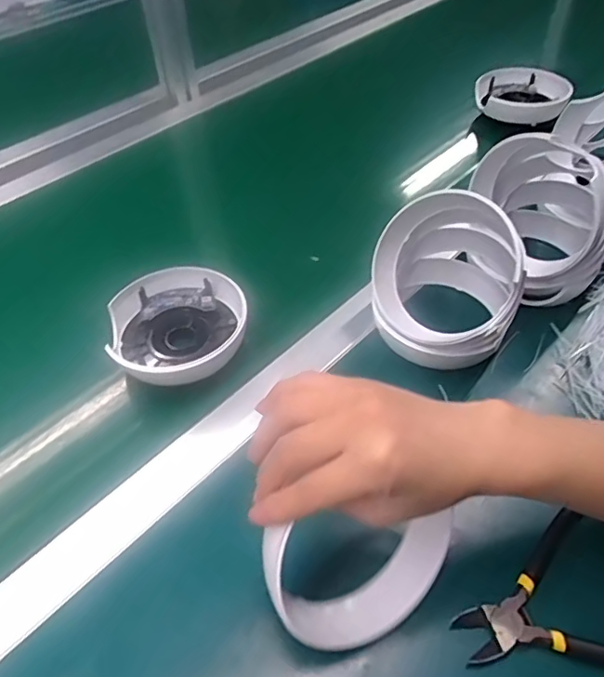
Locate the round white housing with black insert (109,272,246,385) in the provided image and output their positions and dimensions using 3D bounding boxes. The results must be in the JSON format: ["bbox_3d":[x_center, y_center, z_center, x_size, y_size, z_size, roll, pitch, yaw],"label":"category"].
[{"bbox_3d":[-0.109,-0.012,0.474,0.117,0.044,0.095,-31,55,-23],"label":"round white housing with black insert"}]

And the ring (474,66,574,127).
[{"bbox_3d":[0.291,-0.319,0.724,0.111,0.038,0.118,9,49,12],"label":"ring"}]

